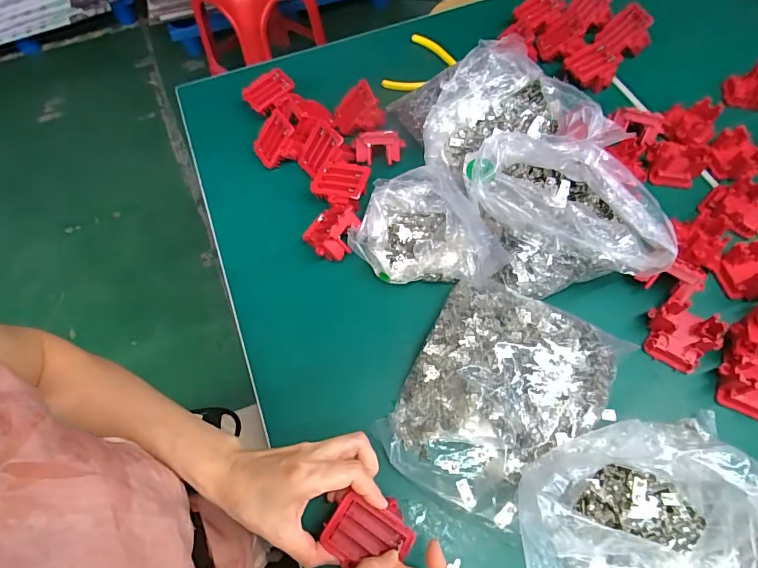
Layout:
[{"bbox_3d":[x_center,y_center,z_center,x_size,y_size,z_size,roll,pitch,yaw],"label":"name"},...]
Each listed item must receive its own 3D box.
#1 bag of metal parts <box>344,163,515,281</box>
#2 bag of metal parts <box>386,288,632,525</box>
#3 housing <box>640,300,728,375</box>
[{"bbox_3d":[0.054,-0.054,0.469,0.168,0.084,0.118,32,68,16],"label":"bag of metal parts"},{"bbox_3d":[0.115,0.107,0.408,0.167,0.050,0.209,26,67,14],"label":"bag of metal parts"},{"bbox_3d":[0.305,0.052,0.439,0.062,0.030,0.058,35,69,17],"label":"housing"}]

